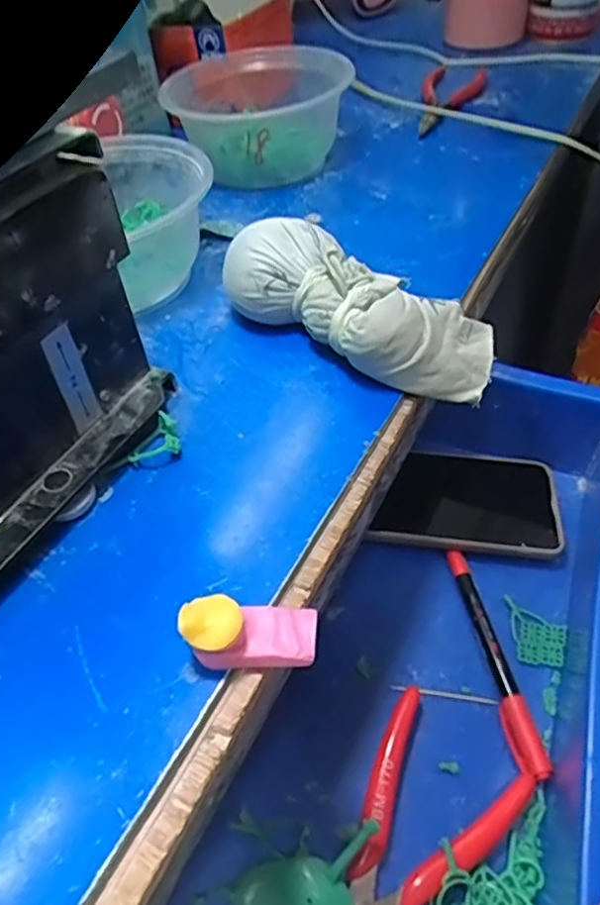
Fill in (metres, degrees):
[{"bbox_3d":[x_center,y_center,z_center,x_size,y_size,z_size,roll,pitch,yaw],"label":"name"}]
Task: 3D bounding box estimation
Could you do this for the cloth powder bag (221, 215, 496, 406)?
[{"bbox_3d":[0.028,-0.074,0.324,0.144,0.045,0.064,27,56,27],"label":"cloth powder bag"}]

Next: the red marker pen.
[{"bbox_3d":[0.111,0.115,0.367,0.014,0.014,0.130,-10,47,-4],"label":"red marker pen"}]

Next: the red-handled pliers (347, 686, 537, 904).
[{"bbox_3d":[0.057,0.183,0.310,0.074,0.014,0.111,24,54,25],"label":"red-handled pliers"}]

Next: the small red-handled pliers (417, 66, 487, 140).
[{"bbox_3d":[0.124,-0.291,0.532,0.050,0.017,0.110,8,49,13],"label":"small red-handled pliers"}]

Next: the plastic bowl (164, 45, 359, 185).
[{"bbox_3d":[-0.033,-0.248,0.469,0.122,0.055,0.121,-3,47,3],"label":"plastic bowl"}]

